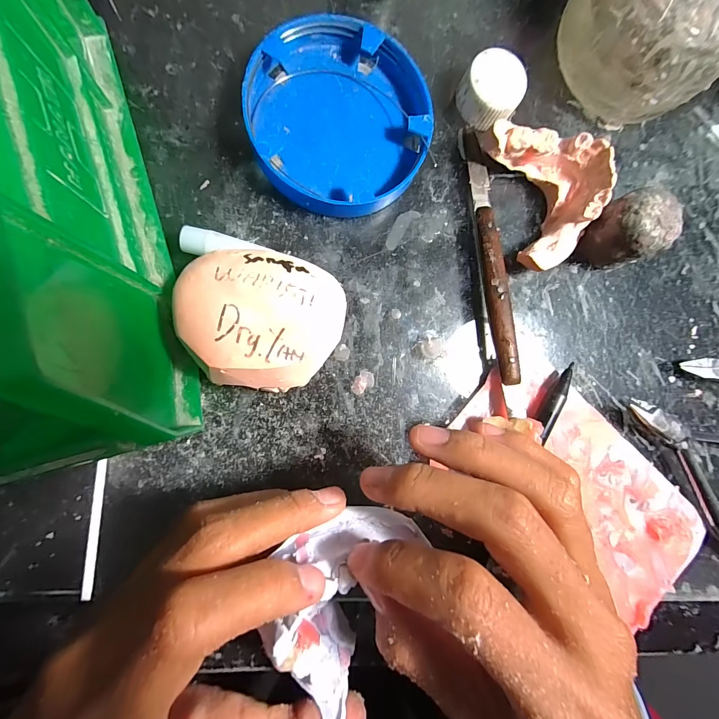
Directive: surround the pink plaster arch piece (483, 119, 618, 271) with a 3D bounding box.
[{"bbox_3d":[0.089,-0.079,0.157,0.045,0.026,0.065,-22,92,-8],"label":"pink plaster arch piece"}]

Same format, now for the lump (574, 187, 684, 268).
[{"bbox_3d":[0.125,-0.060,0.159,0.025,0.033,0.028,-22,92,-8],"label":"lump"}]

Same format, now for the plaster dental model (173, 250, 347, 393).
[{"bbox_3d":[-0.038,-0.015,0.134,0.060,0.031,0.051,10,87,-8],"label":"plaster dental model"}]

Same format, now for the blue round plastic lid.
[{"bbox_3d":[-0.009,-0.105,0.148,0.078,0.015,0.078,0,88,-8],"label":"blue round plastic lid"}]

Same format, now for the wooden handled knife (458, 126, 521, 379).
[{"bbox_3d":[0.062,-0.051,0.159,0.011,0.012,0.123,-7,90,-9],"label":"wooden handled knife"}]

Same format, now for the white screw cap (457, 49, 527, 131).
[{"bbox_3d":[0.062,-0.126,0.159,0.027,0.017,0.026,0,88,-8],"label":"white screw cap"}]

